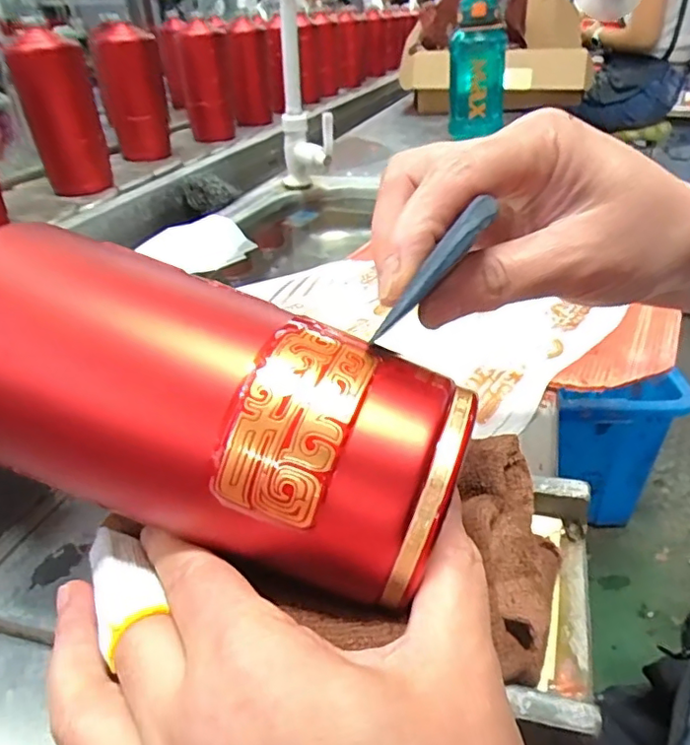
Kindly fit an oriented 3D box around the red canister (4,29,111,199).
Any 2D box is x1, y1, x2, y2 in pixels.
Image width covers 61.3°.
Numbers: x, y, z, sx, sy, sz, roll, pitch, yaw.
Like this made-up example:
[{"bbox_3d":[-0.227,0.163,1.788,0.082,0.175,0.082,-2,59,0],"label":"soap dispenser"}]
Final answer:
[{"bbox_3d":[-0.343,-0.310,0.707,0.084,0.170,0.068,-14,34,-18],"label":"red canister"}]

